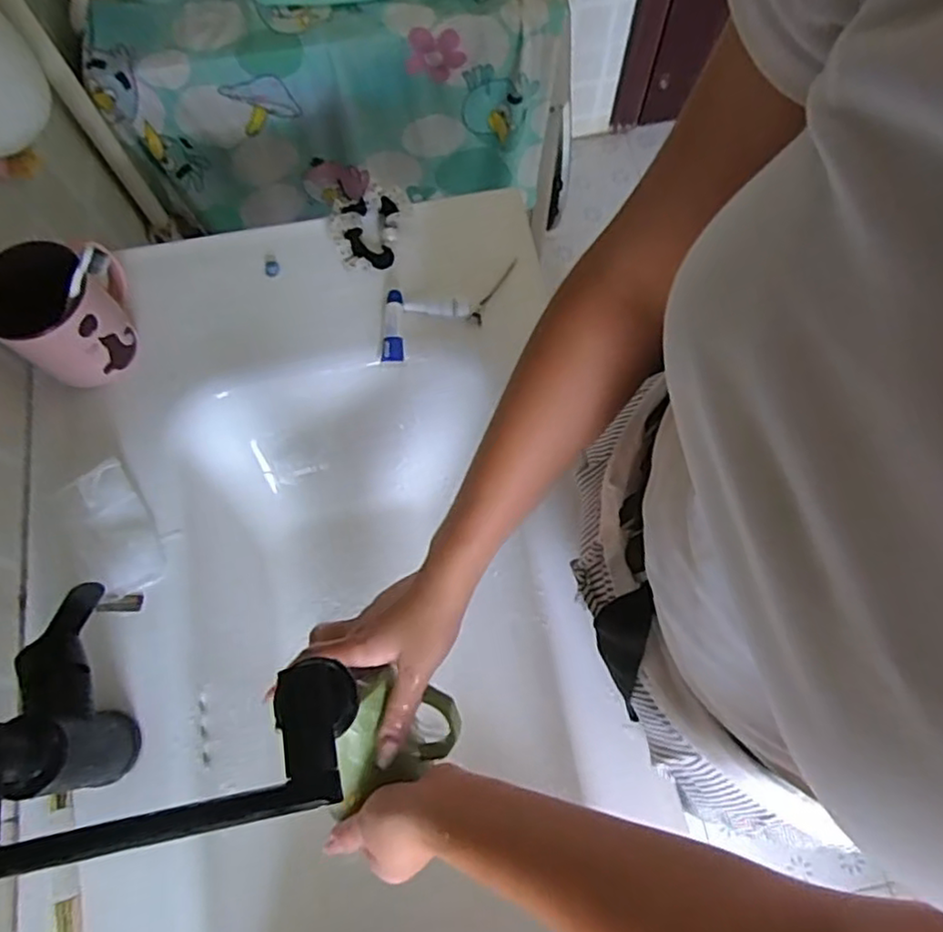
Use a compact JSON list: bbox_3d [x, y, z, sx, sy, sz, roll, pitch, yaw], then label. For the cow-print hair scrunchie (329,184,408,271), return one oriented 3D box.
[{"bbox_3d":[-0.100,-0.231,0.634,0.067,0.013,0.086,6,84,-4],"label":"cow-print hair scrunchie"}]

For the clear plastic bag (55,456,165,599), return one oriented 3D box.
[{"bbox_3d":[-0.301,0.055,0.549,0.063,0.022,0.109,-27,73,-8],"label":"clear plastic bag"}]

